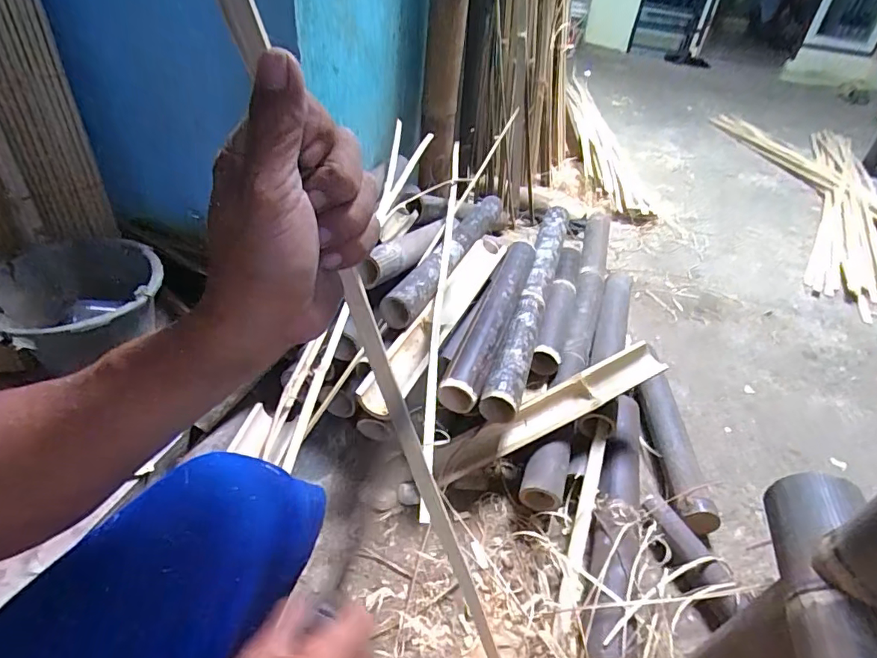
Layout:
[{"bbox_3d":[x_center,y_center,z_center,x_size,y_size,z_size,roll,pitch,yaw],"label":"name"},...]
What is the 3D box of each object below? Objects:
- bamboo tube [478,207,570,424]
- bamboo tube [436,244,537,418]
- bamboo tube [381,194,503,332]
[{"bbox_3d":[0.200,-0.079,1.046,0.062,0.072,0.699,15,39,11],"label":"bamboo tube"},{"bbox_3d":[0.105,-0.031,0.916,0.061,0.060,0.464,17,39,13],"label":"bamboo tube"},{"bbox_3d":[0.035,-0.164,1.024,0.062,0.052,0.574,19,40,16],"label":"bamboo tube"}]

